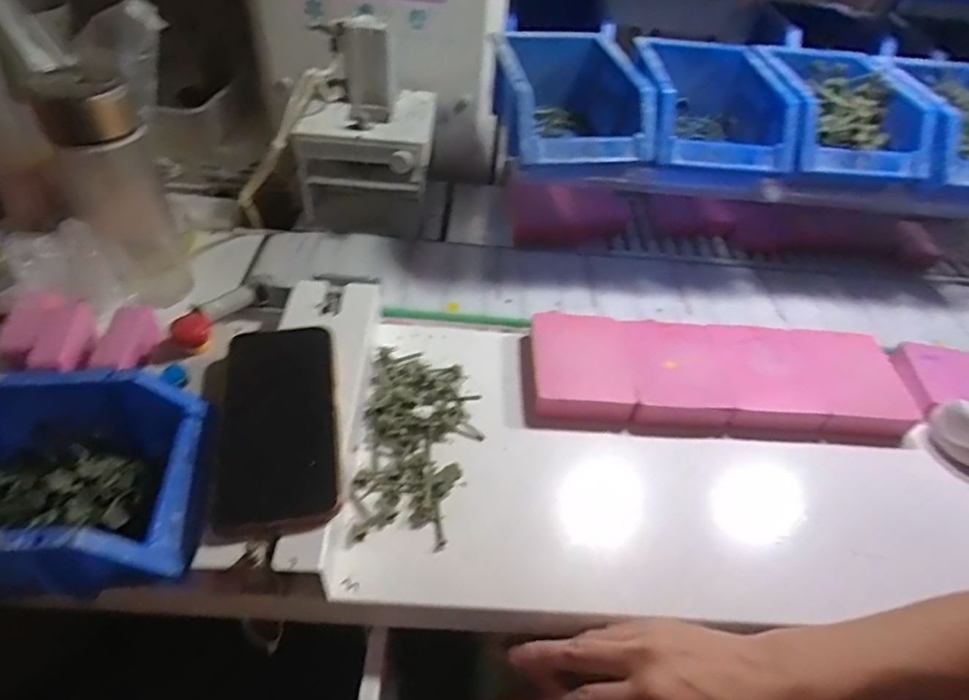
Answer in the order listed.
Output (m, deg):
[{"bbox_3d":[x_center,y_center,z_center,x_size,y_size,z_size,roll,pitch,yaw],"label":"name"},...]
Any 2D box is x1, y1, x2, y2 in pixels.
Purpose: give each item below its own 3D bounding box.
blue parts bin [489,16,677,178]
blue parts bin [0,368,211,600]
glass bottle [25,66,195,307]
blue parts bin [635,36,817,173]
[{"bbox_3d":[0.080,-0.240,0.562,0.129,0.074,0.194,-3,45,-8],"label":"blue parts bin"},{"bbox_3d":[-0.265,0.080,0.342,0.175,0.065,0.124,-5,45,-11],"label":"blue parts bin"},{"bbox_3d":[-0.313,-0.133,0.500,0.068,0.199,0.076,-20,49,-24],"label":"glass bottle"},{"bbox_3d":[0.218,-0.227,0.556,0.131,0.075,0.174,4,44,-2],"label":"blue parts bin"}]

